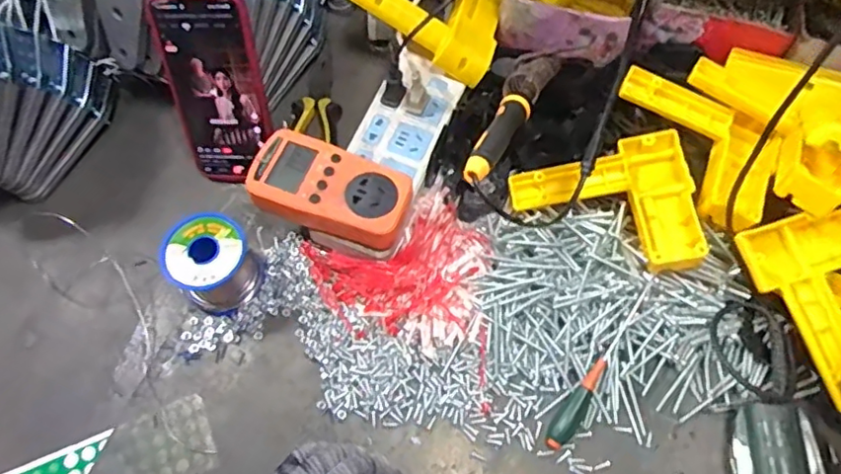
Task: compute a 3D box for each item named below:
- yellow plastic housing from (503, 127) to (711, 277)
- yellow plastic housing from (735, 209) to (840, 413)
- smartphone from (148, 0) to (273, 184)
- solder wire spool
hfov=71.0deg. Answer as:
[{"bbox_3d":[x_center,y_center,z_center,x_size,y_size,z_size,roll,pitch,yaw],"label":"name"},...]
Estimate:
[{"bbox_3d":[0.155,-0.024,0.488,0.142,0.033,0.112,-6,64,-2],"label":"yellow plastic housing"},{"bbox_3d":[0.320,0.052,0.449,0.112,0.042,0.142,-14,65,-6],"label":"yellow plastic housing"},{"bbox_3d":[-0.176,-0.124,0.508,0.084,0.167,0.013,6,36,12],"label":"smartphone"},{"bbox_3d":[-0.170,0.024,0.487,0.064,0.059,0.062,0,64,1],"label":"solder wire spool"}]

